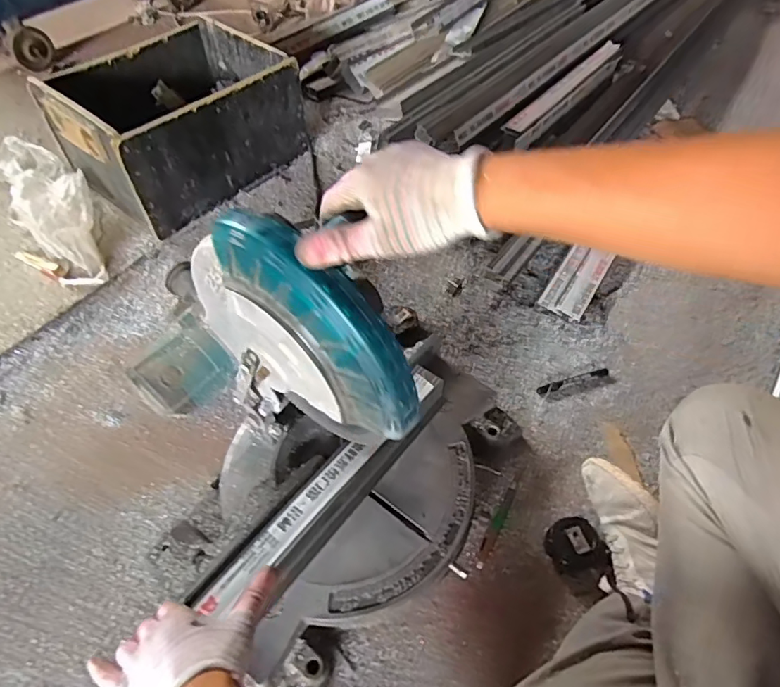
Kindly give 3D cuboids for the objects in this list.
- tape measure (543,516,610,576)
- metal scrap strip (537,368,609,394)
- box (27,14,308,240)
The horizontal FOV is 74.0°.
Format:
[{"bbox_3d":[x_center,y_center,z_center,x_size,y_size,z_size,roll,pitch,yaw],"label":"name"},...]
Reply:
[{"bbox_3d":[0.243,0.269,0.684,0.075,0.044,0.068,-3,54,-3],"label":"tape measure"},{"bbox_3d":[0.302,0.060,0.851,0.130,0.007,0.017,-16,56,-11],"label":"metal scrap strip"},{"bbox_3d":[-0.456,-0.486,1.124,0.334,0.217,0.425,33,60,21],"label":"box"}]

